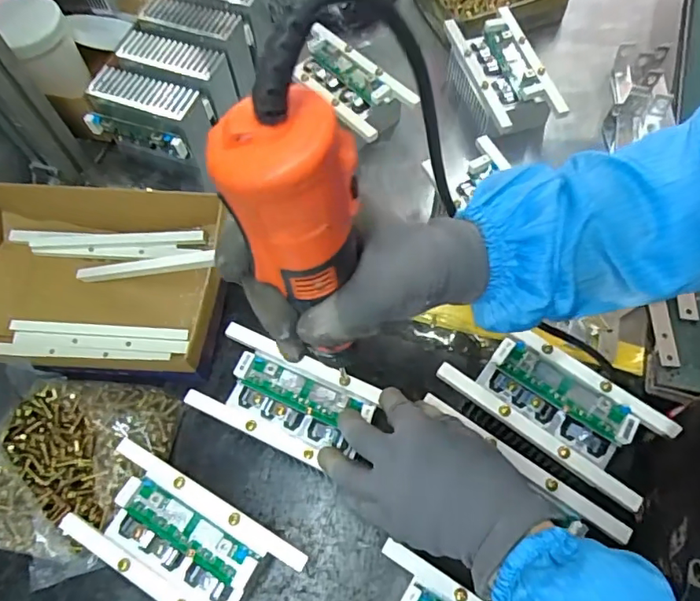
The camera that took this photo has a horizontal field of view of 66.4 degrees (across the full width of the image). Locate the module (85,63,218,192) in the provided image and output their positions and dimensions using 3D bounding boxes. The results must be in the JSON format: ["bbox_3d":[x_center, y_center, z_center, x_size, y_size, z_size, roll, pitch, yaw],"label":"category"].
[{"bbox_3d":[-0.219,-0.196,0.610,0.129,0.097,0.072,15,67,10],"label":"module"}]

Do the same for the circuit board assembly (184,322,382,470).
[{"bbox_3d":[-0.056,0.082,0.452,0.140,0.025,0.076,24,69,9],"label":"circuit board assembly"}]

